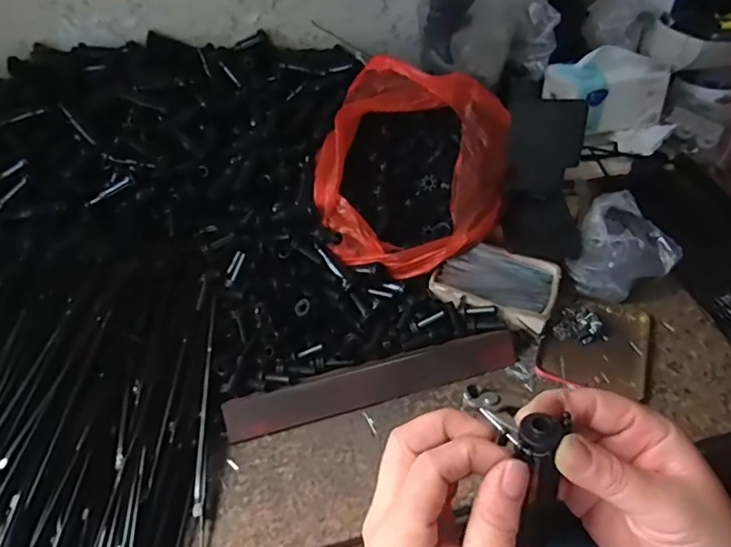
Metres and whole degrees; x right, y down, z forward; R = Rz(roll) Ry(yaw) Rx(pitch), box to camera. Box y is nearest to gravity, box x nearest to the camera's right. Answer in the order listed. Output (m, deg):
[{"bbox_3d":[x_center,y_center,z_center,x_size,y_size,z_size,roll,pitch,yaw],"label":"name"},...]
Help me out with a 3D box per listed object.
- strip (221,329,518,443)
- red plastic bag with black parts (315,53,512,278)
[{"bbox_3d":[0.011,0.105,0.517,0.285,0.009,0.040,-13,76,-13],"label":"strip"},{"bbox_3d":[0.049,-0.119,0.604,0.214,0.139,0.219,16,49,15],"label":"red plastic bag with black parts"}]

